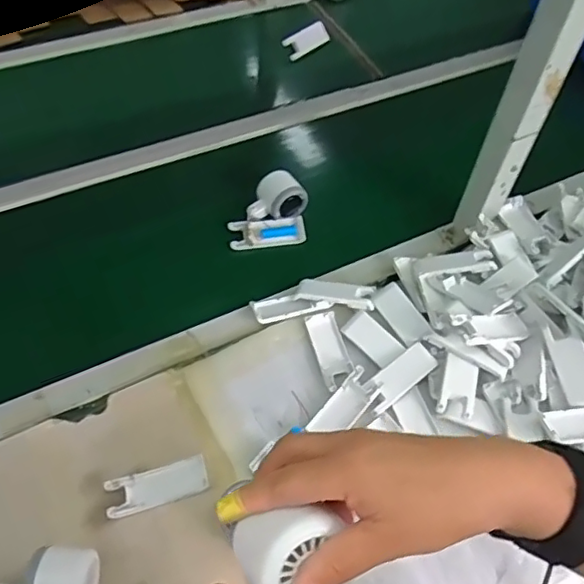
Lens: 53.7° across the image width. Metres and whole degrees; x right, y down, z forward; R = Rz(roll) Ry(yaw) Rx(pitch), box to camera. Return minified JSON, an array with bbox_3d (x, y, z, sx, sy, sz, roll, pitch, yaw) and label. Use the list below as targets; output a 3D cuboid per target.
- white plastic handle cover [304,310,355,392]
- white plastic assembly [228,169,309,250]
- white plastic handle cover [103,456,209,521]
[{"bbox_3d":[0.049,0.072,0.727,0.039,0.013,0.102,-13,56,-13],"label":"white plastic handle cover"},{"bbox_3d":[-0.033,-0.119,0.828,0.108,0.056,0.099,-1,54,-4],"label":"white plastic assembly"},{"bbox_3d":[-0.146,0.211,0.626,0.107,0.018,0.041,-12,56,-12],"label":"white plastic handle cover"}]

